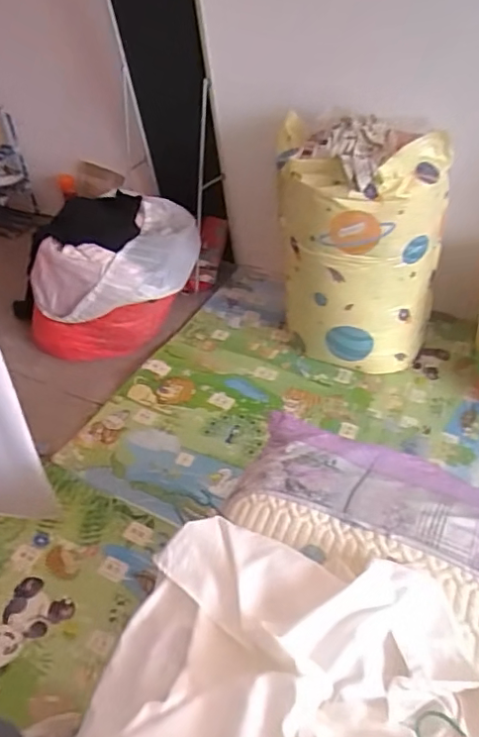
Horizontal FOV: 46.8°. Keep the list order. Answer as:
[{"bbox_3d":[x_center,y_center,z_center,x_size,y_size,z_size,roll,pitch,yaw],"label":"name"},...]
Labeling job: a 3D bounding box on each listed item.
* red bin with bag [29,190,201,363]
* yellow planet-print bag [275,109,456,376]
[{"bbox_3d":[-0.407,-0.305,1.875,0.539,0.415,0.423,-3,42,0],"label":"red bin with bag"},{"bbox_3d":[0.343,-0.354,1.675,0.442,0.674,0.347,-3,42,0],"label":"yellow planet-print bag"}]

